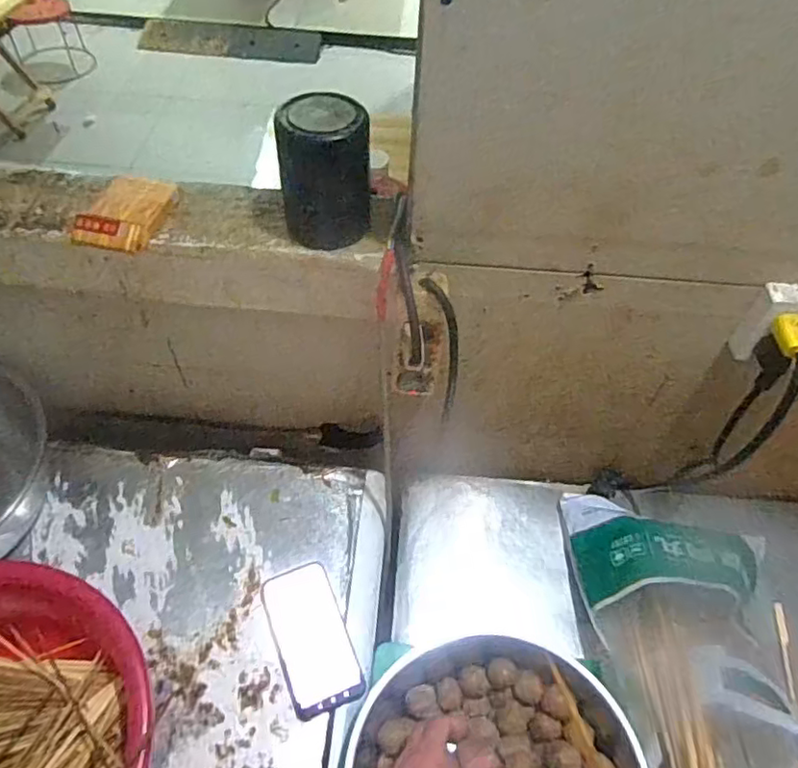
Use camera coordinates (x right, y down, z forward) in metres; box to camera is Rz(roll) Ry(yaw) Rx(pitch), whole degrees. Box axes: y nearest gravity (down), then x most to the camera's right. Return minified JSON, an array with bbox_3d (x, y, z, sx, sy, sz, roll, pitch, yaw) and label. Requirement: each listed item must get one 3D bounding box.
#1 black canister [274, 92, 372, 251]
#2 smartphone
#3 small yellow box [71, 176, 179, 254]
[{"bbox_3d":[-0.069,-0.201,0.586,0.083,0.120,0.068,3,52,-1],"label":"black canister"},{"bbox_3d":[-0.105,0.301,0.730,0.086,0.008,0.173,-10,47,-25],"label":"smartphone"},{"bbox_3d":[-0.283,-0.178,0.627,0.074,0.017,0.107,12,53,6],"label":"small yellow box"}]

